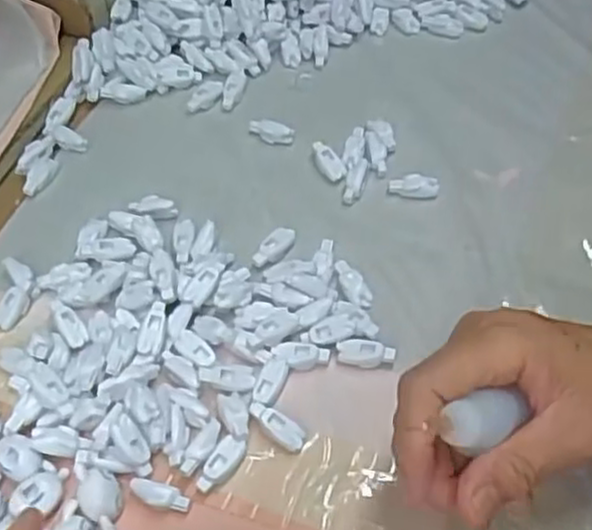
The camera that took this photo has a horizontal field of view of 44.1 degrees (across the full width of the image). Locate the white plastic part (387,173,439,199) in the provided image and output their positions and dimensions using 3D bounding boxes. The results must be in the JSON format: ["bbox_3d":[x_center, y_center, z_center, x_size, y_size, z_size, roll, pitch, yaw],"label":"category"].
[{"bbox_3d":[0.068,-0.046,0.422,0.029,0.007,0.014,0,57,-2],"label":"white plastic part"}]

